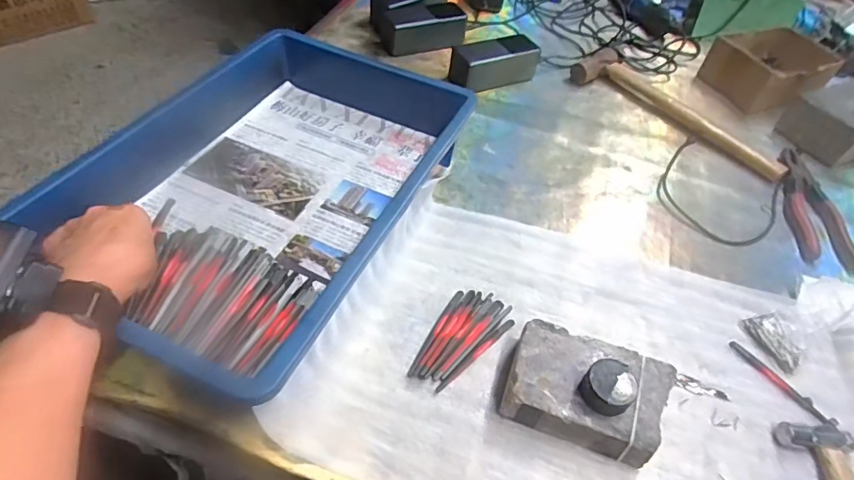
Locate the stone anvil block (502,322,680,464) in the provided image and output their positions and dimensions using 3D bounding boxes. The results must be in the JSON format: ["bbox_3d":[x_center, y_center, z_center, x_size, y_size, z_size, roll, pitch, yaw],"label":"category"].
[{"bbox_3d":[0.131,0.119,0.411,0.122,0.057,0.082,19,49,11],"label":"stone anvil block"}]

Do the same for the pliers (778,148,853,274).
[{"bbox_3d":[0.486,-0.051,0.644,0.072,0.016,0.209,9,48,2],"label":"pliers"}]

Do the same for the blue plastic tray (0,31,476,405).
[{"bbox_3d":[-0.155,-0.061,0.523,0.288,0.073,0.417,24,50,14],"label":"blue plastic tray"}]

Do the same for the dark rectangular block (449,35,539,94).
[{"bbox_3d":[0.099,-0.261,0.750,0.136,0.052,0.064,-24,55,-25],"label":"dark rectangular block"}]

